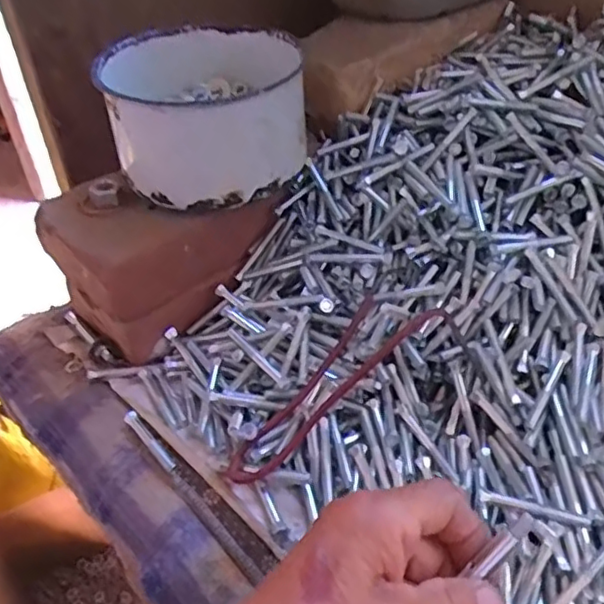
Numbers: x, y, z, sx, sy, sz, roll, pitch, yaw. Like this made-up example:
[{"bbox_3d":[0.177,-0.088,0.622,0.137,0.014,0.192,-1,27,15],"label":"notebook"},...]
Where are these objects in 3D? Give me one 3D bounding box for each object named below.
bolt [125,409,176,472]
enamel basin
[{"bbox_3d":[-0.094,0.087,0.392,0.008,0.007,0.052,-30,50,-27],"label":"bolt"},{"bbox_3d":[-0.069,-0.136,0.449,0.128,0.072,0.138,-1,43,1],"label":"enamel basin"}]

